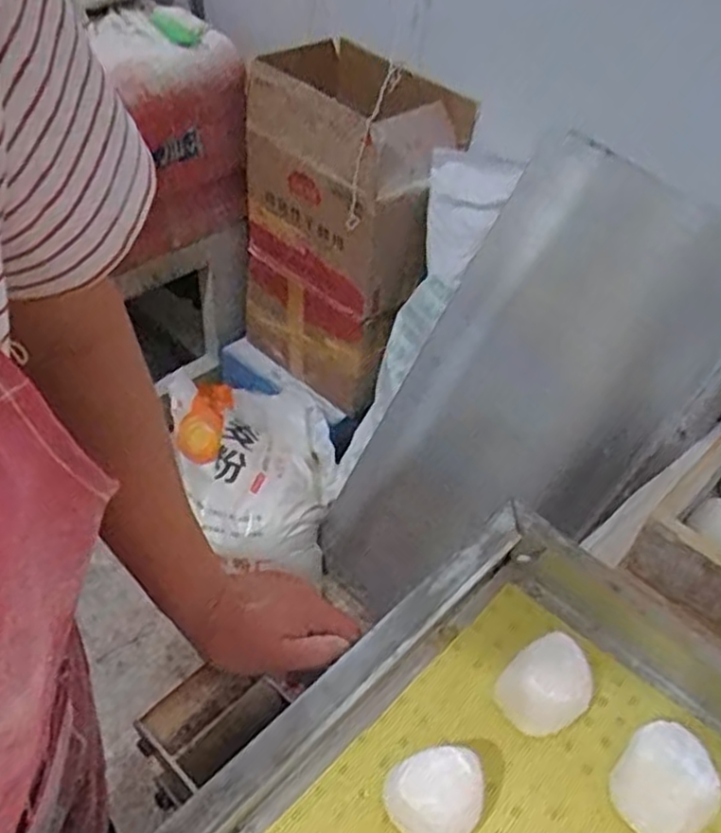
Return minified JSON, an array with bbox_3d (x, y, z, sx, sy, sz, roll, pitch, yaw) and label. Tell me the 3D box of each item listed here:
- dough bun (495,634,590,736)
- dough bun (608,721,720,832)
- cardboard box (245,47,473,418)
[{"bbox_3d":[0.125,0.184,0.511,0.055,0.065,0.053,3,46,-3],"label":"dough bun"},{"bbox_3d":[0.192,0.232,0.479,0.055,0.052,0.057,3,46,-3],"label":"dough bun"},{"bbox_3d":[-0.035,-0.340,1.405,0.400,0.546,0.227,36,55,25],"label":"cardboard box"}]

